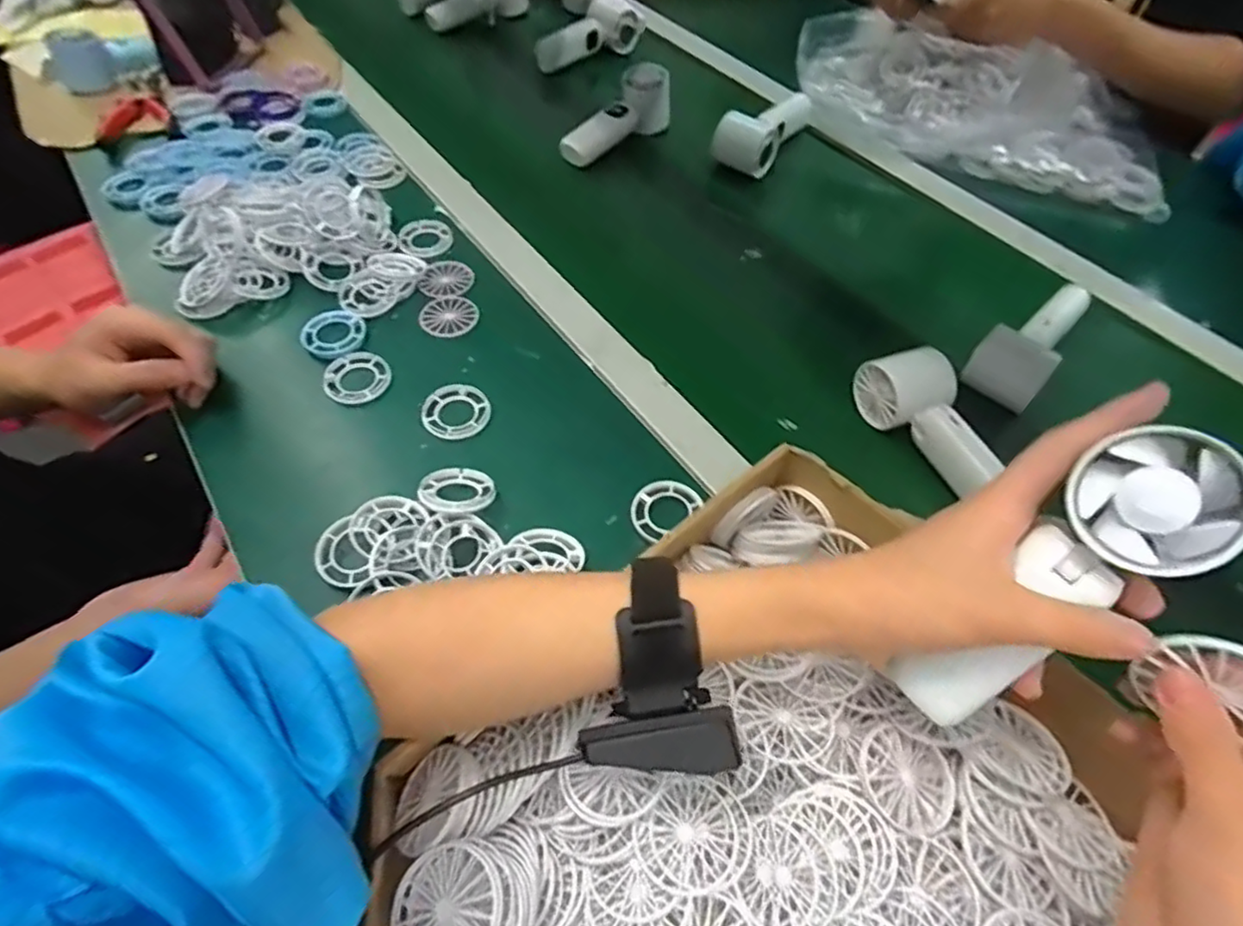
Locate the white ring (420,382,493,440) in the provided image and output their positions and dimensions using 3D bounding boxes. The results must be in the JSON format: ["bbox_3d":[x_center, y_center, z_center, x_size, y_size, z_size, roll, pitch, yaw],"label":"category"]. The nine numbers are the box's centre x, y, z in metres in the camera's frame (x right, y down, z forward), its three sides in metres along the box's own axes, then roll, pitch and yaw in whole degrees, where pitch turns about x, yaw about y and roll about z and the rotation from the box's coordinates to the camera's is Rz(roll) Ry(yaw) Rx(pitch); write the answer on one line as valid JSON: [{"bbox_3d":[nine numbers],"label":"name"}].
[{"bbox_3d":[-0.131,-0.041,0.517,0.053,0.007,0.048,-29,70,-19],"label":"white ring"}]

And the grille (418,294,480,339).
[{"bbox_3d":[-0.155,-0.133,0.584,0.052,0.005,0.049,0,56,-1],"label":"grille"}]

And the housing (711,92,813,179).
[{"bbox_3d":[0.164,-0.385,0.742,0.056,0.050,0.167,29,60,17],"label":"housing"}]

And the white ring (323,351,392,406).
[{"bbox_3d":[-0.219,-0.072,0.537,0.051,0.011,0.055,0,56,-1],"label":"white ring"}]

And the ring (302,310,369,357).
[{"bbox_3d":[-0.247,-0.114,0.560,0.048,0.013,0.051,0,56,-1],"label":"ring"}]

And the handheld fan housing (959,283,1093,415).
[{"bbox_3d":[0.348,-0.105,0.547,0.056,0.044,0.162,38,63,22],"label":"handheld fan housing"}]

